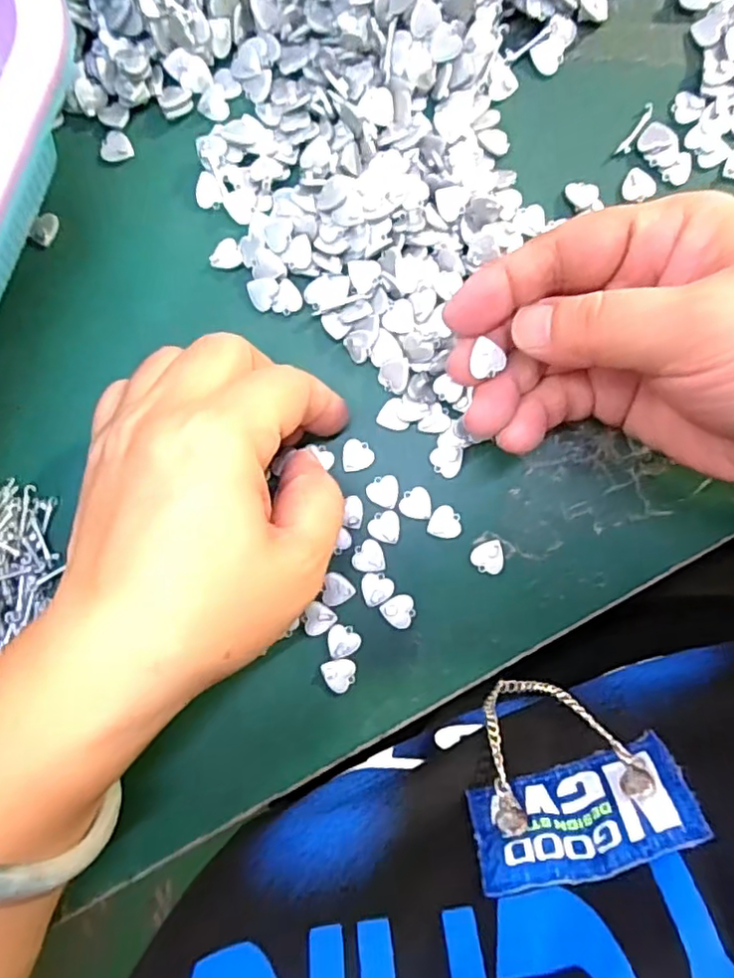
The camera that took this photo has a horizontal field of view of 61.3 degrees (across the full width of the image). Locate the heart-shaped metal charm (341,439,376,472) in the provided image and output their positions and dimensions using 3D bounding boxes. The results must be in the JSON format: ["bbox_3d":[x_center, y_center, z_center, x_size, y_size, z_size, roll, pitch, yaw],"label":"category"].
[{"bbox_3d":[-0.003,-0.013,0.236,0.012,0.004,0.012,2,87,-4],"label":"heart-shaped metal charm"}]

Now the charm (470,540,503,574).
[{"bbox_3d":[0.045,0.026,0.231,0.012,0.004,0.012,0,86,-1],"label":"charm"}]

